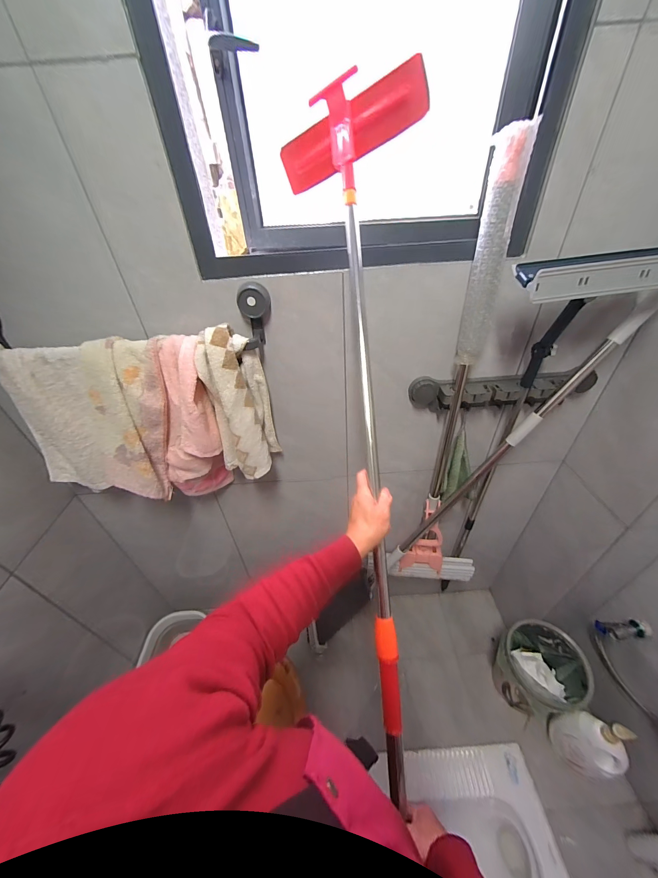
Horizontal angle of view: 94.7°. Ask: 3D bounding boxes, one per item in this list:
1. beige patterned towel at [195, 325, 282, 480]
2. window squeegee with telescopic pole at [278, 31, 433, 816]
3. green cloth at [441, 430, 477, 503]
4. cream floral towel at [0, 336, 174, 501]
[{"bbox_3d":[-0.185,-0.067,0.636,0.097,0.299,0.106,7,40,14],"label":"beige patterned towel"},{"bbox_3d":[0.017,-0.047,0.550,0.287,1.162,0.080,1,-2,31],"label":"window squeegee with telescopic pole"},{"bbox_3d":[0.356,0.078,0.800,0.083,0.204,0.036,6,39,13],"label":"green cloth"},{"bbox_3d":[-0.492,-0.029,0.640,0.369,0.321,0.124,7,40,14],"label":"cream floral towel"}]

